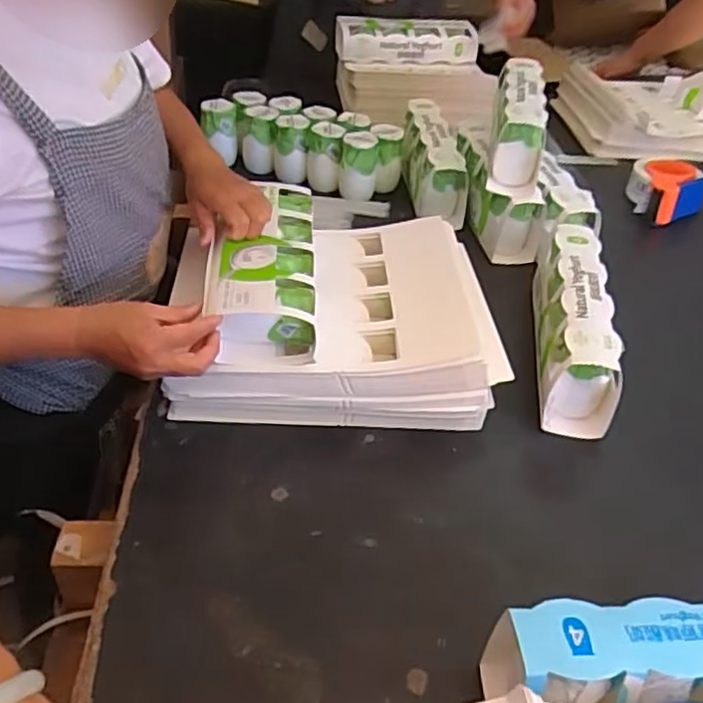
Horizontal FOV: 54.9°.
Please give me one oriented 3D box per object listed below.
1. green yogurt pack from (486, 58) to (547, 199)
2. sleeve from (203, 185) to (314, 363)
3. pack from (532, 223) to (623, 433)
[{"bbox_3d":[0.235,-0.319,0.967,0.065,0.121,0.243,10,41,5],"label":"green yogurt pack"},{"bbox_3d":[-0.095,-0.090,0.739,0.105,0.070,0.251,1,41,-5],"label":"sleeve"},{"bbox_3d":[0.255,-0.052,0.794,0.074,0.102,0.320,9,41,4],"label":"pack"}]

